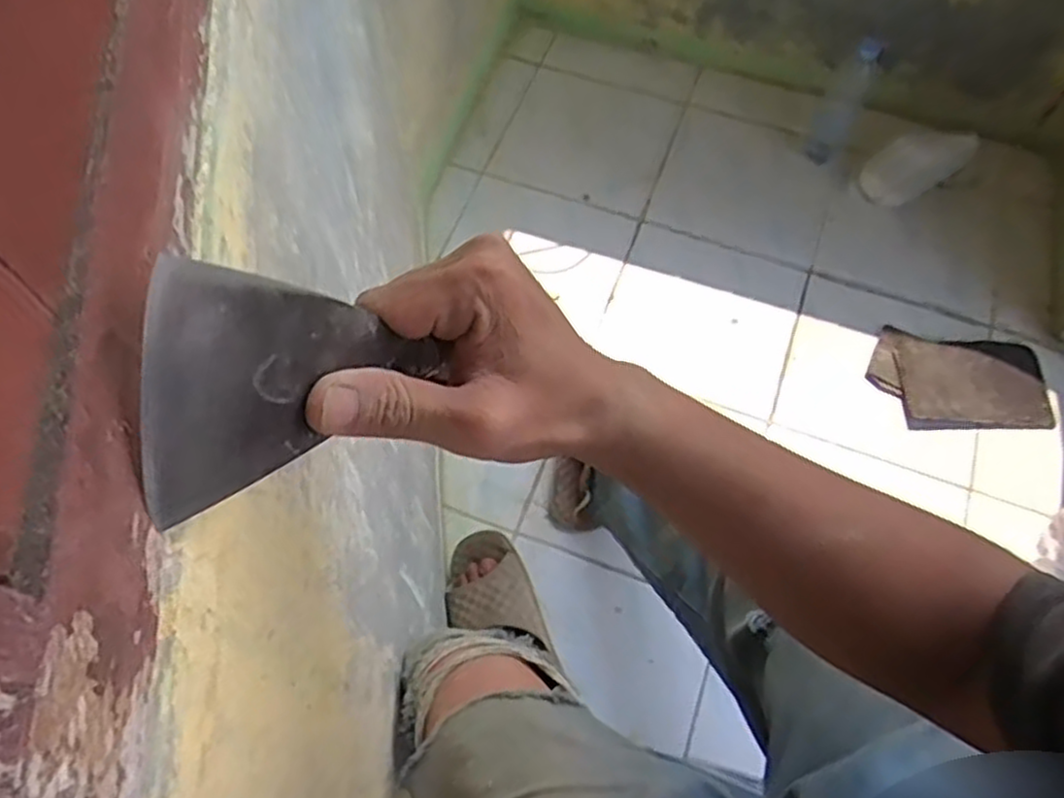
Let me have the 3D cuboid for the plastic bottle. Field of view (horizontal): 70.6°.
[{"bbox_3d":[0.547,-0.513,1.304,0.055,0.058,0.208,30,107,13],"label":"plastic bottle"}]

